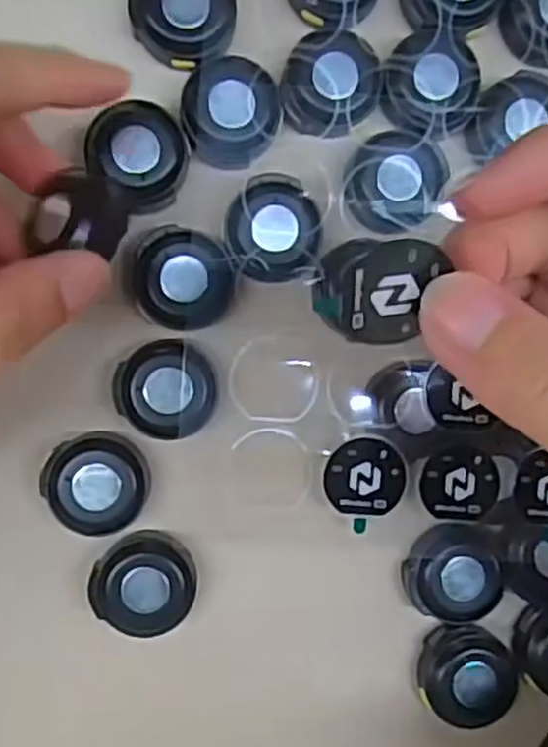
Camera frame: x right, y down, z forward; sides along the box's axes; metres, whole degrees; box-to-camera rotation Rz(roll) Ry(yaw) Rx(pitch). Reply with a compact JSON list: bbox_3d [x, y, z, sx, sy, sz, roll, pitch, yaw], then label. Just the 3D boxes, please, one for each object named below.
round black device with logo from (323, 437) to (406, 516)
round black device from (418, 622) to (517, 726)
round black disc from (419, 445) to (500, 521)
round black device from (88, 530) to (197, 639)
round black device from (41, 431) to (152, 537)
[{"bbox_3d":[0.027,0.031,0.226,0.023,0.004,0.023,0,92,-6],"label":"round black device with logo"},{"bbox_3d":[0.060,0.094,0.238,0.029,0.010,0.028,0,92,-6],"label":"round black device"},{"bbox_3d":[0.056,0.033,0.229,0.023,0.004,0.022,0,92,-6],"label":"round black disc"},{"bbox_3d":[-0.039,0.063,0.227,0.030,0.010,0.028,0,92,-6],"label":"round black device"},{"bbox_3d":[-0.052,0.032,0.224,0.028,0.008,0.030,0,92,-6],"label":"round black device"}]

